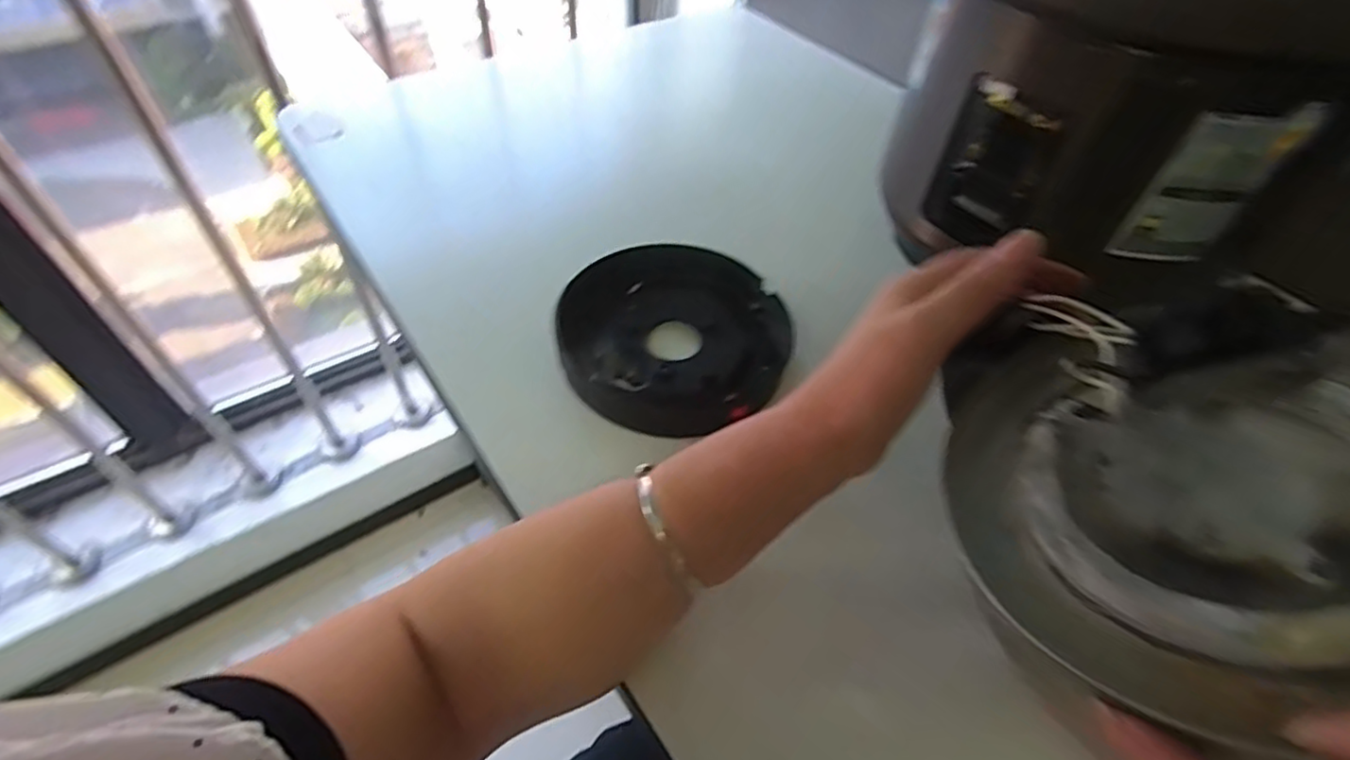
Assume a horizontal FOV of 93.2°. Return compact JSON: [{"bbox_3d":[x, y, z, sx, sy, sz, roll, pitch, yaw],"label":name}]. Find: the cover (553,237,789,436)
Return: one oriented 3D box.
[{"bbox_3d":[0.003,-0.032,0.433,0.144,0.034,0.151,2,50,-3],"label":"cover"}]

